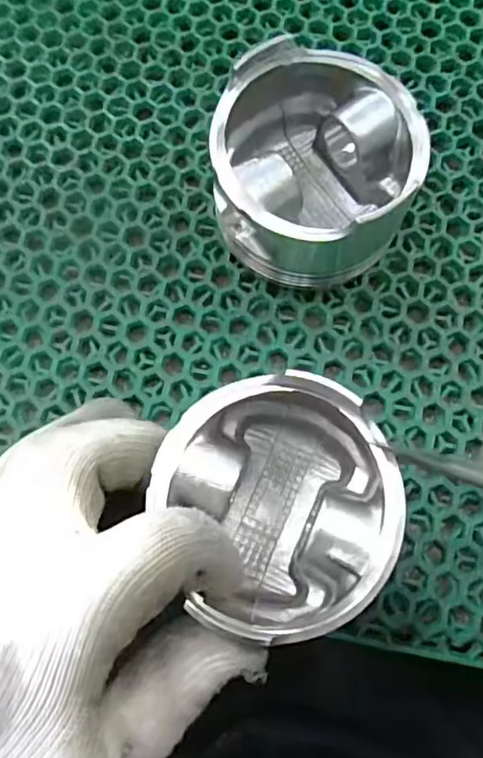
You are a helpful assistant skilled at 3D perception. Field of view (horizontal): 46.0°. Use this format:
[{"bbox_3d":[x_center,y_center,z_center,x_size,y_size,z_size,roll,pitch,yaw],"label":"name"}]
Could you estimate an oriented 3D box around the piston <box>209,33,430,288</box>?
[{"bbox_3d":[0.028,-0.087,0.228,0.077,0.048,0.091,-6,75,-1],"label":"piston"}]

